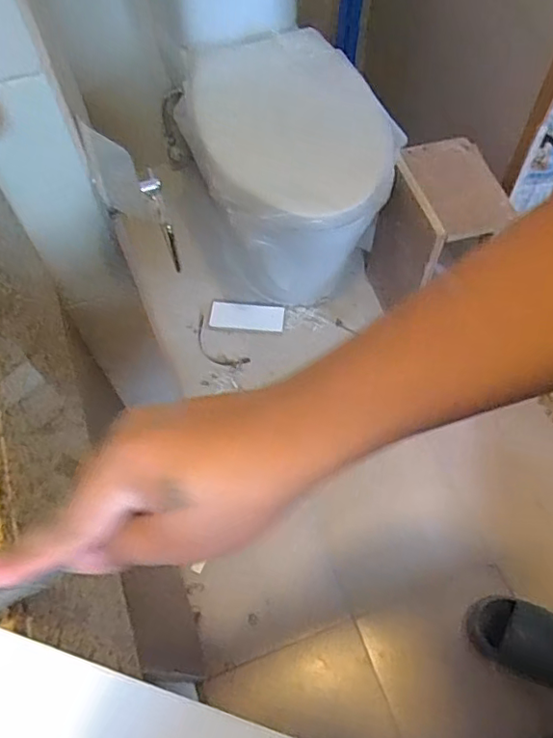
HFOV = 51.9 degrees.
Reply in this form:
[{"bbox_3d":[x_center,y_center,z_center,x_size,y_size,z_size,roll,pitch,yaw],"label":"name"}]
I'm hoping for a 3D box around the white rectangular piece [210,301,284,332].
[{"bbox_3d":[-0.072,-0.133,1.409,0.180,0.013,0.074,5,70,3],"label":"white rectangular piece"}]

